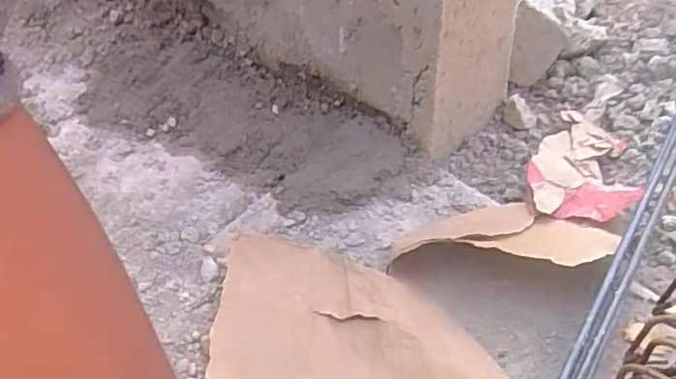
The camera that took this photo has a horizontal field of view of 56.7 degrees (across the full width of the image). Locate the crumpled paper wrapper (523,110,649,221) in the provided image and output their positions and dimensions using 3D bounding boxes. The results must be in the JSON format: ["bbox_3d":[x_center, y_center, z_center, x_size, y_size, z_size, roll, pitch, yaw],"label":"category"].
[{"bbox_3d":[0.237,-0.030,0.615,0.094,0.037,0.161,8,49,13],"label":"crumpled paper wrapper"}]

